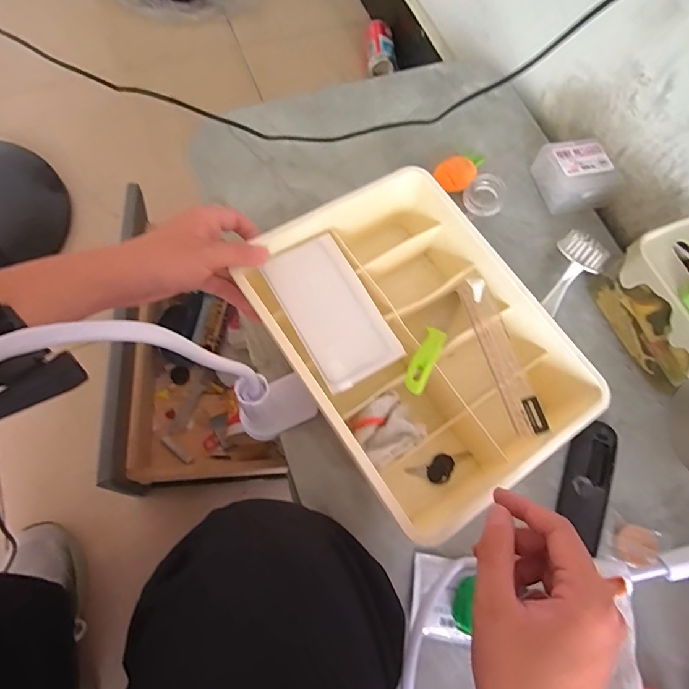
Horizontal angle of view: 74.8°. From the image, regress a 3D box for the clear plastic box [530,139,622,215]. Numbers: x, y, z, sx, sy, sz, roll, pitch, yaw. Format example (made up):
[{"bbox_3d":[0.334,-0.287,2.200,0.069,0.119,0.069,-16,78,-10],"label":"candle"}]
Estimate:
[{"bbox_3d":[0.304,-0.223,0.595,0.095,0.049,0.080,-10,70,-6],"label":"clear plastic box"}]

